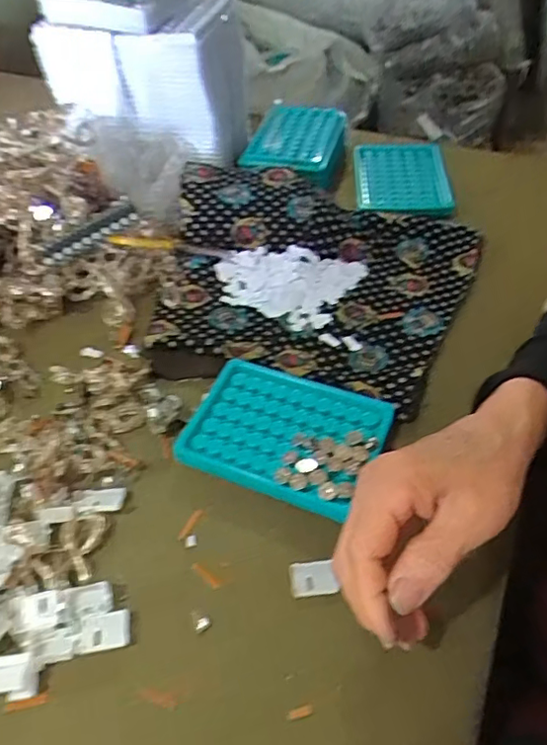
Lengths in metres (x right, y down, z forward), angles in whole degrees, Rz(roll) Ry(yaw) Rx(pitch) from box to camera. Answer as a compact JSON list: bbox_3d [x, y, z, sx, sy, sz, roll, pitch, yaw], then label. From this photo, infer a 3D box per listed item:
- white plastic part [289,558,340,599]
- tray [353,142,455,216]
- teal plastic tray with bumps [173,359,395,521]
[{"bbox_3d":[0.024,0.124,0.351,0.027,0.004,0.020,-8,47,-5],"label":"white plastic part"},{"bbox_3d":[0.141,-0.218,0.635,0.097,0.013,0.147,2,47,4],"label":"tray"},{"bbox_3d":[0.009,0.041,0.414,0.133,0.021,0.101,16,49,17],"label":"teal plastic tray with bumps"}]

